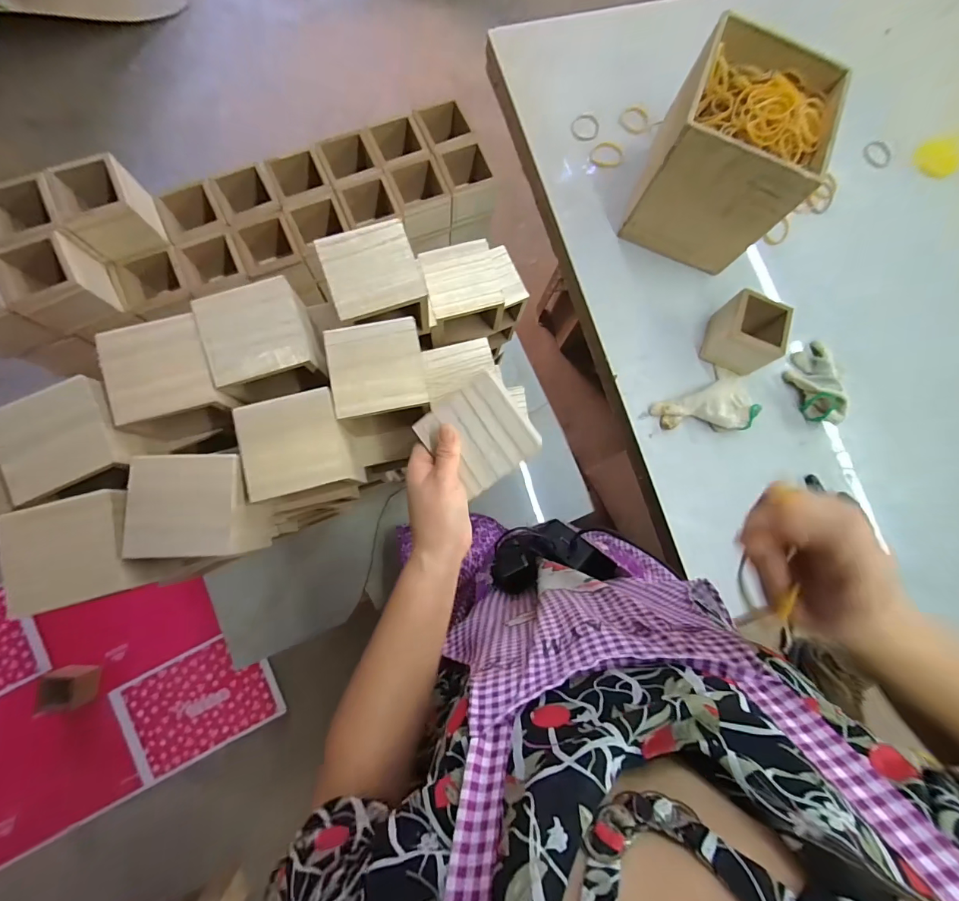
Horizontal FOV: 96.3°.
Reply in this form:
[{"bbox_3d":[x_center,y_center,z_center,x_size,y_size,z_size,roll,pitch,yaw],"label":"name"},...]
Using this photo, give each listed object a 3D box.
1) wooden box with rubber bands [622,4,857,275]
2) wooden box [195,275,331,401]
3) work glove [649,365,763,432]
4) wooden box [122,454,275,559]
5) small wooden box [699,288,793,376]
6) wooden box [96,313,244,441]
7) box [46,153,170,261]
[{"bbox_3d":[0.401,-0.481,0.713,0.209,0.244,0.209,22,81,-1],"label":"wooden box with rubber bands"},{"bbox_3d":[-0.216,-0.109,0.440,0.096,0.070,0.095,-20,84,-7],"label":"wooden box"},{"bbox_3d":[0.407,-0.082,0.771,0.200,0.040,0.119,-17,84,-7],"label":"work glove"},{"bbox_3d":[-0.263,0.051,0.415,0.097,0.083,0.097,-1,82,-5],"label":"wooden box"},{"bbox_3d":[0.472,-0.206,0.757,0.107,0.102,0.095,19,81,-2],"label":"small wooden box"},{"bbox_3d":[-0.298,-0.070,0.430,0.096,0.080,0.094,-18,84,-7],"label":"wooden box"},{"bbox_3d":[-0.561,-0.365,0.654,0.099,0.085,0.102,-21,84,-8],"label":"box"}]

